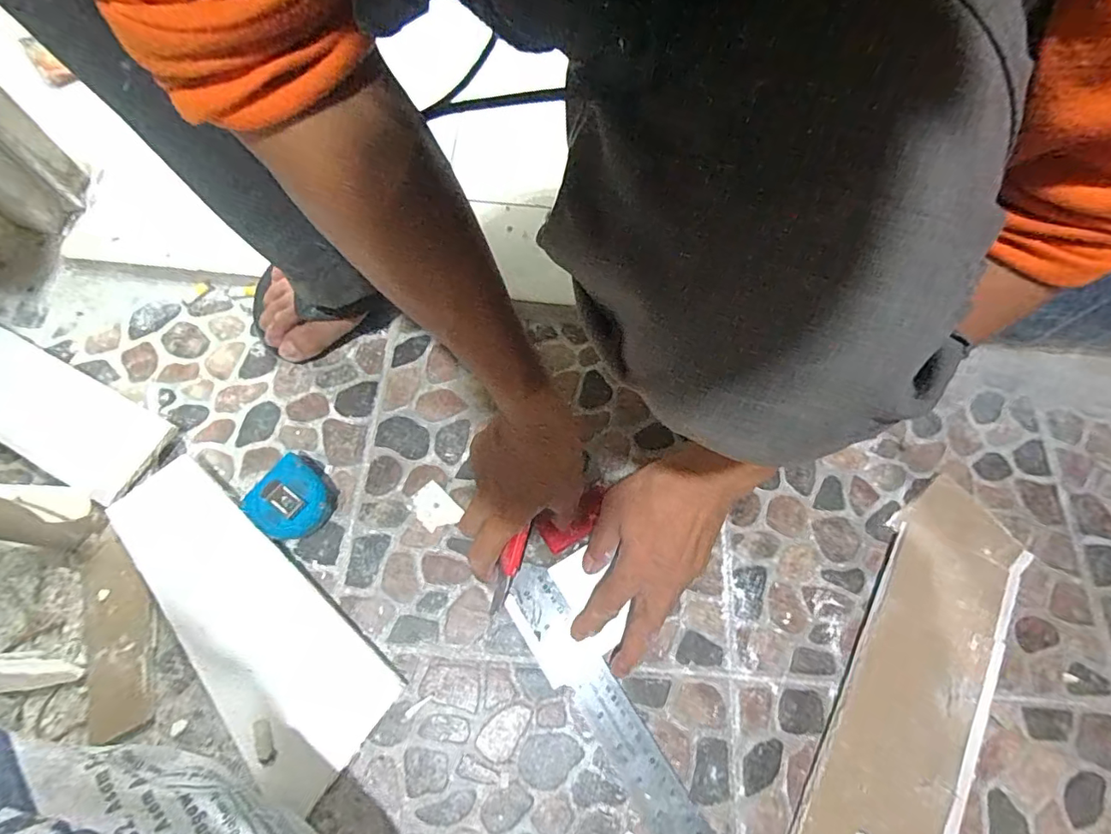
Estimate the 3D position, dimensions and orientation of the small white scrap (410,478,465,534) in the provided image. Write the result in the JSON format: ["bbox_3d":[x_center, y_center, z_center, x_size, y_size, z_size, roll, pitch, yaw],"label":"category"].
[{"bbox_3d":[-0.108,0.082,0.459,0.044,0.004,0.032,41,72,12],"label":"small white scrap"}]

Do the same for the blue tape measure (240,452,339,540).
[{"bbox_3d":[-0.222,0.070,0.434,0.057,0.037,0.065,35,71,10],"label":"blue tape measure"}]

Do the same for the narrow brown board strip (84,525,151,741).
[{"bbox_3d":[-0.346,0.166,0.402,0.045,0.010,0.152,-17,71,-9],"label":"narrow brown board strip"}]

